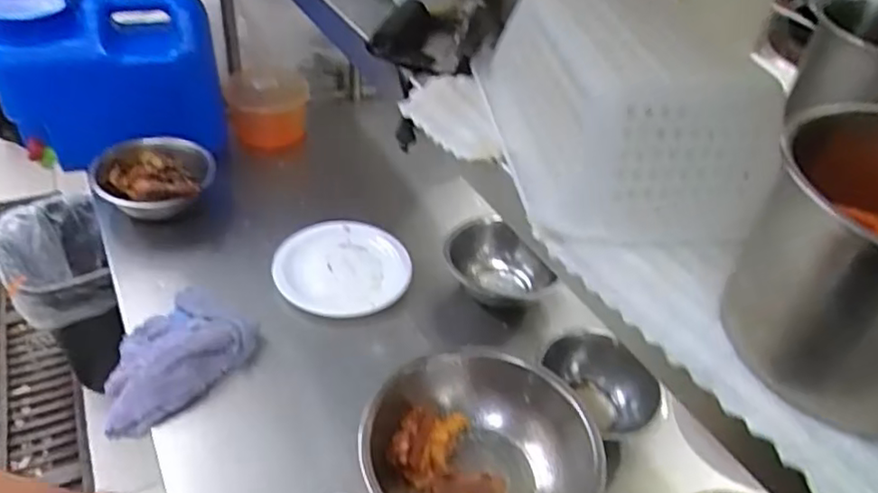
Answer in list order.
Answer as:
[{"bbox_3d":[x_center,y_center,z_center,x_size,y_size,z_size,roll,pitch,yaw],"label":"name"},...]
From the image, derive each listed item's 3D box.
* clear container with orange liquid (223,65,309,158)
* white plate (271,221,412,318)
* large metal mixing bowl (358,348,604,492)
[{"bbox_3d":[-0.301,-0.250,1.127,0.135,0.113,0.133,-4,42,-12],"label":"clear container with orange liquid"},{"bbox_3d":[-0.130,0.028,0.893,0.173,0.033,0.176,4,41,-3],"label":"white plate"},{"bbox_3d":[0.038,0.223,0.649,0.210,0.103,0.218,4,41,-3],"label":"large metal mixing bowl"}]

